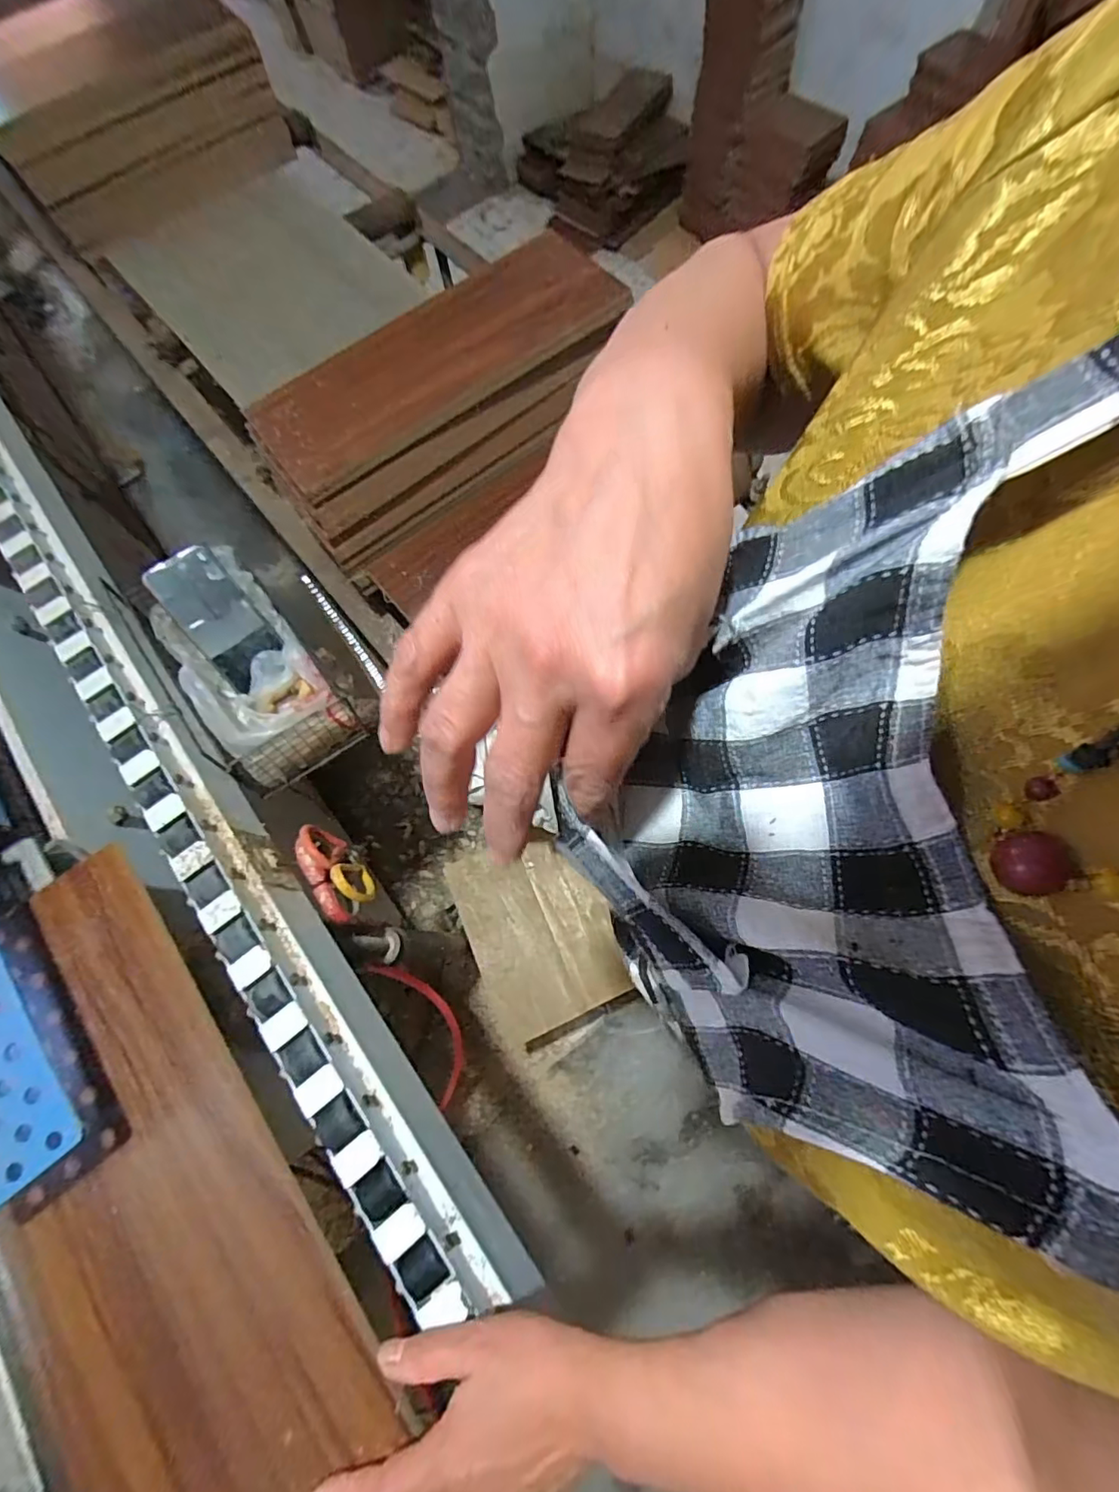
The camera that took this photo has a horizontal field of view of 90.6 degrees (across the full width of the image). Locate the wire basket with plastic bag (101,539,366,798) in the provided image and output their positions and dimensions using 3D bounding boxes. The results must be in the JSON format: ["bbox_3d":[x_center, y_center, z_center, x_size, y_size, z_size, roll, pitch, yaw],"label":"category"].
[{"bbox_3d":[-0.352,-0.091,0.620,0.125,0.093,0.258,-38,74,-11],"label":"wire basket with plastic bag"}]

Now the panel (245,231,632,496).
[{"bbox_3d":[-0.146,-0.465,0.657,0.455,0.025,0.160,-37,78,-6],"label":"panel"}]

